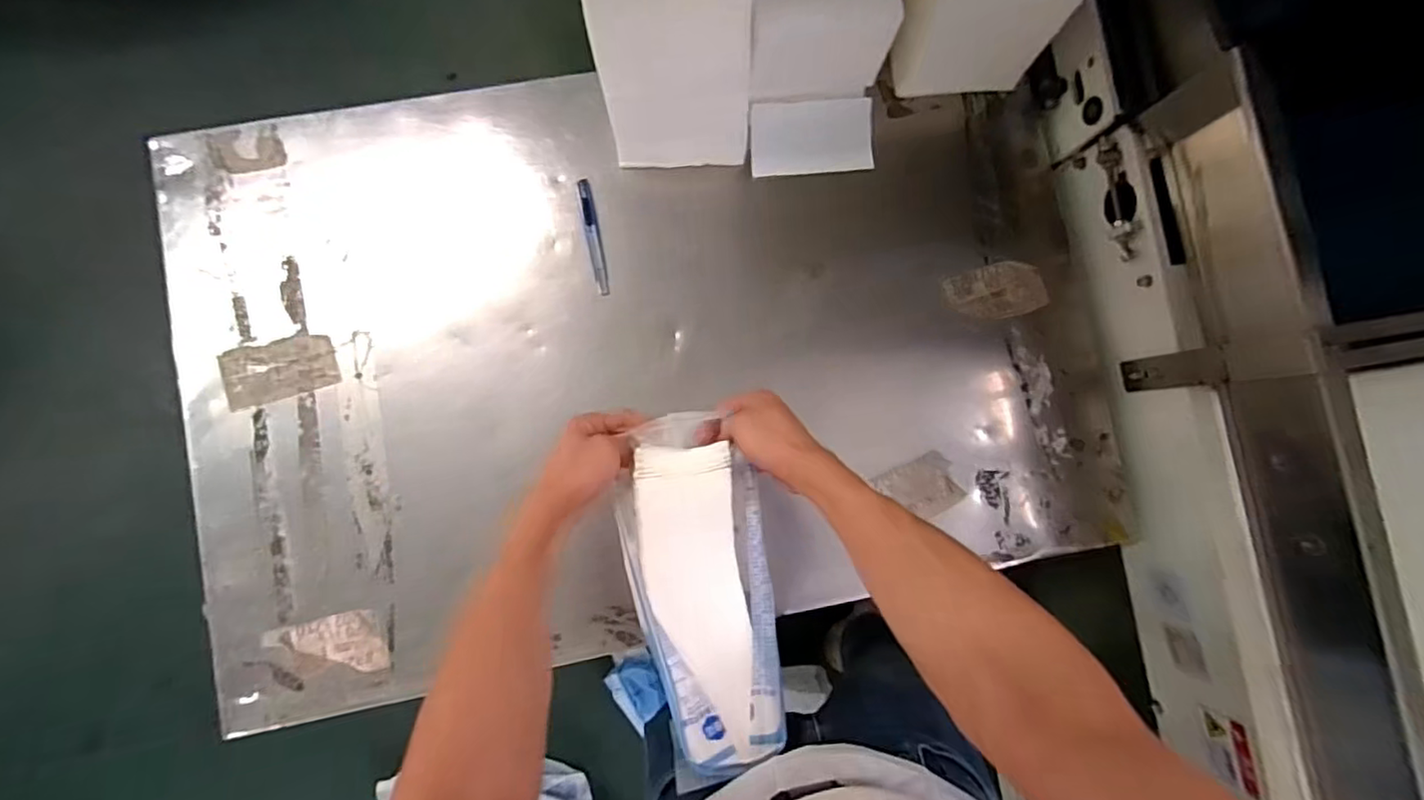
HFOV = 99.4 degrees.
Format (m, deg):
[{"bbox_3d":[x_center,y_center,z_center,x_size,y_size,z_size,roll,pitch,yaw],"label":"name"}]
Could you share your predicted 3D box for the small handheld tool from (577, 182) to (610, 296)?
[{"bbox_3d":[-0.149,-0.204,0.758,0.018,0.010,0.144,-12,88,-5],"label":"small handheld tool"}]

